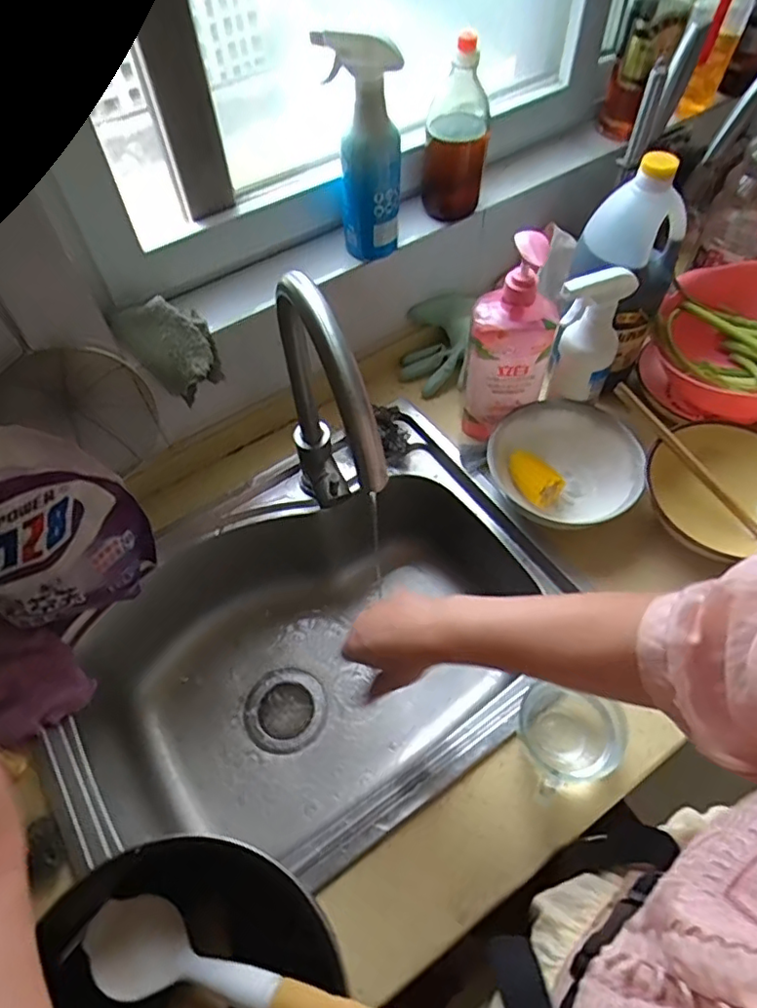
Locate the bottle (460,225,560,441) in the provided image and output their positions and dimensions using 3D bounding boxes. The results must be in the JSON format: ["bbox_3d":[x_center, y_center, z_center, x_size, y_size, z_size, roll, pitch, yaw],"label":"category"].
[{"bbox_3d":[0.150,-0.181,0.688,0.093,0.255,0.061,17,59,13],"label":"bottle"}]

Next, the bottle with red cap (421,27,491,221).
[{"bbox_3d":[0.086,-0.406,0.667,0.069,0.170,0.057,2,57,3],"label":"bottle with red cap"}]

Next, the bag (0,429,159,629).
[{"bbox_3d":[-0.342,0.035,0.580,0.203,0.247,0.059,-15,58,-8],"label":"bag"}]

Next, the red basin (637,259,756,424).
[{"bbox_3d":[0.460,-0.200,0.756,0.209,0.160,0.209,-1,57,1],"label":"red basin"}]

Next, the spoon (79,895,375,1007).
[{"bbox_3d":[-0.087,0.323,0.400,0.281,0.037,0.055,-5,53,28],"label":"spoon"}]

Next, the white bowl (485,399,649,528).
[{"bbox_3d":[0.223,-0.046,0.722,0.171,0.063,0.162,-1,57,1],"label":"white bowl"}]

